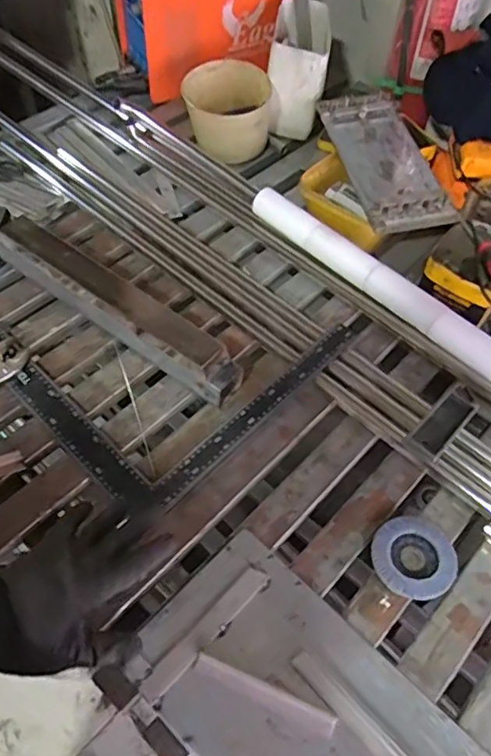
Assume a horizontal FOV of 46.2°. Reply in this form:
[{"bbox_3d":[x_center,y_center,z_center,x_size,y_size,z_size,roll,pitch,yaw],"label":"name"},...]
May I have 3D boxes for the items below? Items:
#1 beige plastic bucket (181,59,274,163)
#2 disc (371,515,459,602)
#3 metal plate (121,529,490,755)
[{"bbox_3d":[-0.035,-0.505,1.108,0.162,0.140,0.125,-1,55,-4],"label":"beige plastic bucket"},{"bbox_3d":[0.202,0.214,0.689,0.095,0.011,0.096,1,55,-1],"label":"disc"},{"bbox_3d":[0.068,0.351,0.583,0.376,0.012,0.202,39,62,22],"label":"metal plate"}]

